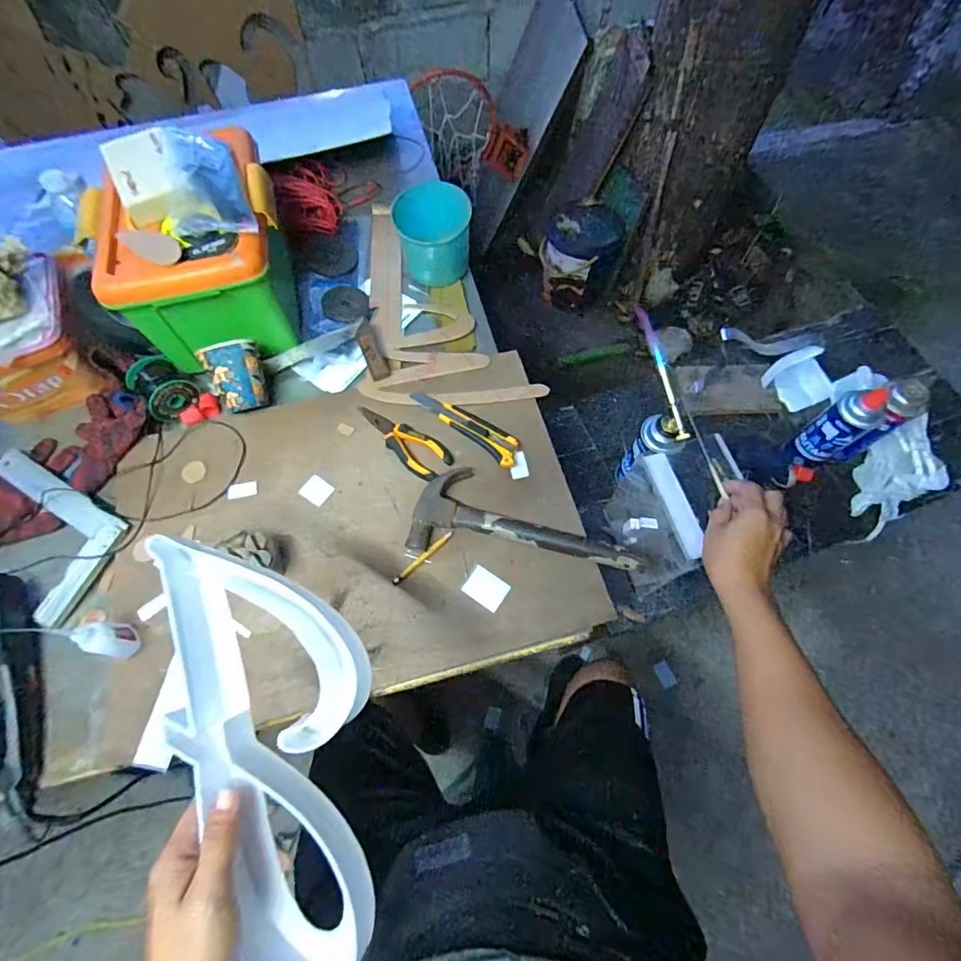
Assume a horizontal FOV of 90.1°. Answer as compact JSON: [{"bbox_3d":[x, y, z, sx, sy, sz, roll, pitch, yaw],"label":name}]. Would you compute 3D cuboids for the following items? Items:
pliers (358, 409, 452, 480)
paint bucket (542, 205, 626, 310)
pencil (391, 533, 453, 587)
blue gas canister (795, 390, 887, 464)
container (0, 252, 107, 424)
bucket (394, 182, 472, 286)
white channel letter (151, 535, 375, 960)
[{"bbox_3d":[-0.109,-0.060,0.667,0.161,0.026,0.054,37,73,17],"label":"pliers"},{"bbox_3d":[0.295,-0.689,1.469,0.209,0.233,0.203,0,68,1],"label":"paint bucket"},{"bbox_3d":[-0.073,0.098,0.606,0.094,0.012,0.010,-38,70,-13],"label":"pencil"},{"bbox_3d":[0.576,-0.082,0.779,0.060,0.162,0.066,0,68,1],"label":"blue gas canister"},{"bbox_3d":[-0.671,-0.195,0.698,0.191,0.132,0.165,-23,68,-8],"label":"container"},{"bbox_3d":[-0.073,-0.396,0.779,0.114,0.120,0.093,-8,66,-1],"label":"bucket"},{"bbox_3d":[-0.155,0.196,0.376,0.147,0.062,0.332,-21,77,-7],"label":"white channel letter"}]

